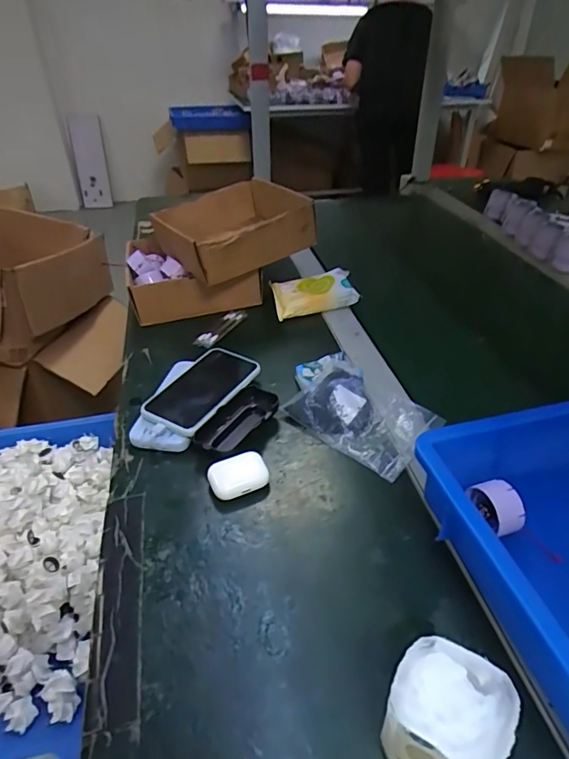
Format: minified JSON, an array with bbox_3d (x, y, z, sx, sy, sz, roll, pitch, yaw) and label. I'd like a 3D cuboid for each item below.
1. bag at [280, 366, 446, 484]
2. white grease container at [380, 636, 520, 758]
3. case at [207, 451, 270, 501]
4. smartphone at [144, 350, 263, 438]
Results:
[{"bbox_3d":[0.090,0.042,0.564,0.150,0.027,0.111,25,44,32],"label":"bag"},{"bbox_3d":[0.099,0.212,0.299,0.065,0.069,0.067,20,42,27],"label":"white grease container"},{"bbox_3d":[-0.046,0.100,0.494,0.059,0.026,0.035,-14,38,-16],"label":"case"},{"bbox_3d":[-0.101,0.010,0.594,0.082,0.014,0.154,16,40,27],"label":"smartphone"}]

